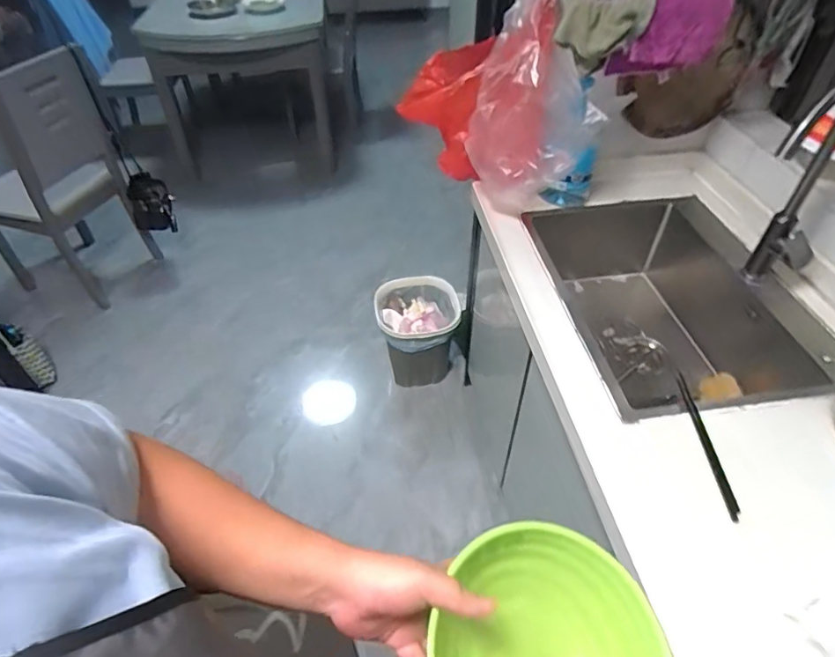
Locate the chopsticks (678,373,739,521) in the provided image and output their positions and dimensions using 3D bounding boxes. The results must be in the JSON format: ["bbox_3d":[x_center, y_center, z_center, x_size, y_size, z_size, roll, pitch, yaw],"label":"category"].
[{"bbox_3d":[0.427,0.168,0.767,0.017,0.015,0.234,0,46,1],"label":"chopsticks"}]

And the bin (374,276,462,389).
[{"bbox_3d":[0.002,0.029,1.827,0.283,0.306,0.265,-4,46,-3],"label":"bin"}]

